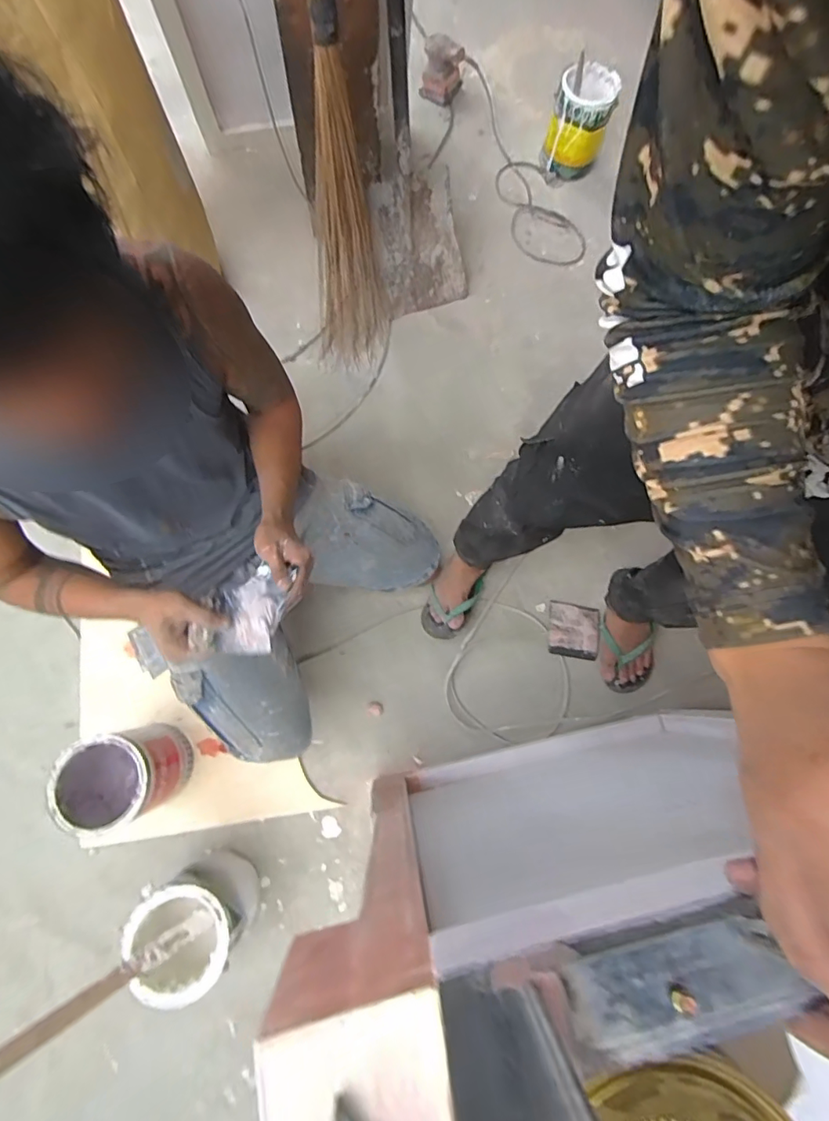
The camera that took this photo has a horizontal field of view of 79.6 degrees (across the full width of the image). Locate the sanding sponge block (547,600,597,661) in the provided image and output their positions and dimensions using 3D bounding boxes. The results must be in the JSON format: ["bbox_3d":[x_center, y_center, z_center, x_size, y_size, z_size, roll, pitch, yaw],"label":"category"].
[{"bbox_3d":[0.364,0.158,1.137,0.109,0.011,0.123,8,69,0],"label":"sanding sponge block"}]

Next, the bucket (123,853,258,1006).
[{"bbox_3d":[-0.370,0.621,0.857,0.160,0.191,0.169,-24,72,-11],"label":"bucket"}]

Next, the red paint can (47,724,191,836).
[{"bbox_3d":[-0.525,0.394,0.901,0.172,0.179,0.153,-23,72,-11],"label":"red paint can"}]

